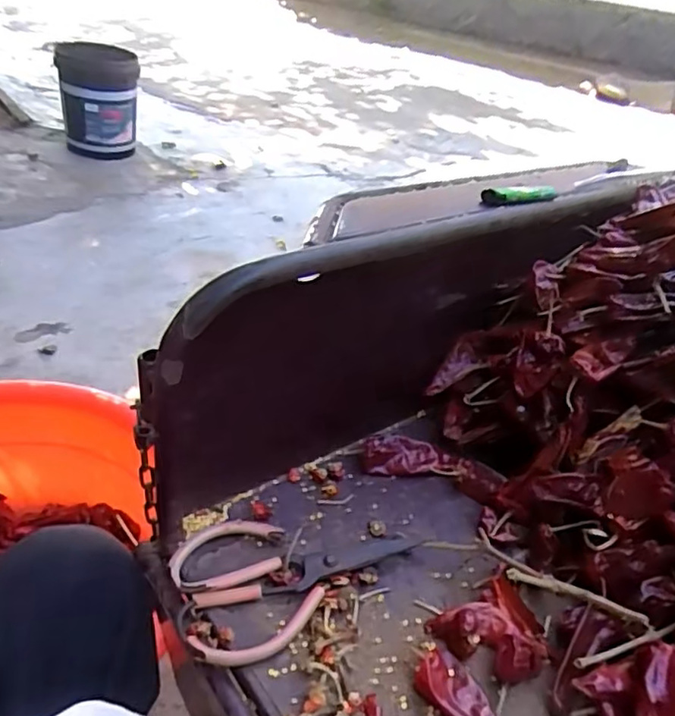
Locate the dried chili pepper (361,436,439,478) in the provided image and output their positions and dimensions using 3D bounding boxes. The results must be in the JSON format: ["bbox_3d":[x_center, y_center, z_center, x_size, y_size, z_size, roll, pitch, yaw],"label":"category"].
[{"bbox_3d":[0.059,0.092,0.558,0.072,0.026,0.031,0,36,-8],"label":"dried chili pepper"}]

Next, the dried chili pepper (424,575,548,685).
[{"bbox_3d":[0.114,0.191,0.418,0.076,0.034,0.064,-15,41,-26],"label":"dried chili pepper"}]

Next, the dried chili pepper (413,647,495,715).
[{"bbox_3d":[0.084,0.223,0.381,0.034,0.018,0.072,-24,45,-34],"label":"dried chili pepper"}]

